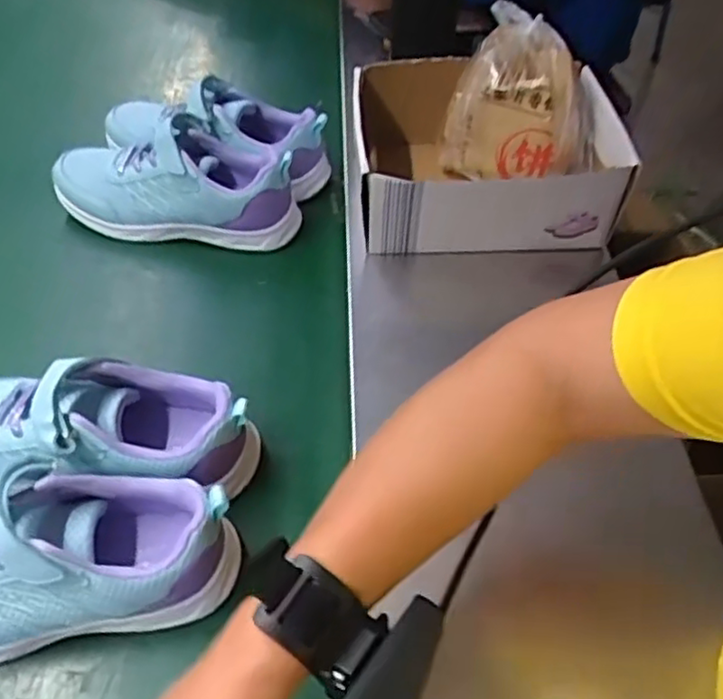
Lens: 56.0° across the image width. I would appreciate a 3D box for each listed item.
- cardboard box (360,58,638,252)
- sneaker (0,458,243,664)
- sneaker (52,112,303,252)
[{"bbox_3d":[0.110,-0.191,0.648,0.221,0.097,0.217,-2,48,-4],"label":"cardboard box"},{"bbox_3d":[-0.195,0.127,0.409,0.231,0.100,0.082,-7,48,-9],"label":"sneaker"},{"bbox_3d":[-0.180,-0.158,0.658,0.238,0.094,0.082,7,48,4],"label":"sneaker"}]

